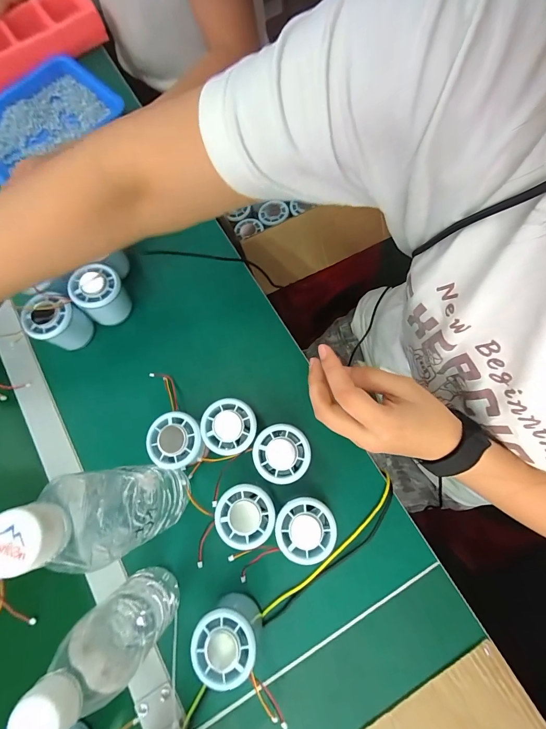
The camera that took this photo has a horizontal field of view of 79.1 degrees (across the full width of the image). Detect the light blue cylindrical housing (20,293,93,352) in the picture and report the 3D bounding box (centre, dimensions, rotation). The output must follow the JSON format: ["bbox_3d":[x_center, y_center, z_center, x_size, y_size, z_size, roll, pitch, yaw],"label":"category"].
[{"bbox_3d":[-0.261,-0.051,0.404,0.054,0.053,0.054,-1,76,3],"label":"light blue cylindrical housing"}]

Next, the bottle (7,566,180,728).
[{"bbox_3d":[-0.129,0.225,0.264,0.052,0.175,0.055,-1,76,3],"label":"bottle"}]

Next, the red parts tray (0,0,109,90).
[{"bbox_3d":[-0.420,-0.529,0.544,0.279,0.041,0.108,-34,76,-6],"label":"red parts tray"}]

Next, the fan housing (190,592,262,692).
[{"bbox_3d":[-0.043,0.256,0.314,0.054,0.062,0.054,-1,76,3],"label":"fan housing"}]

